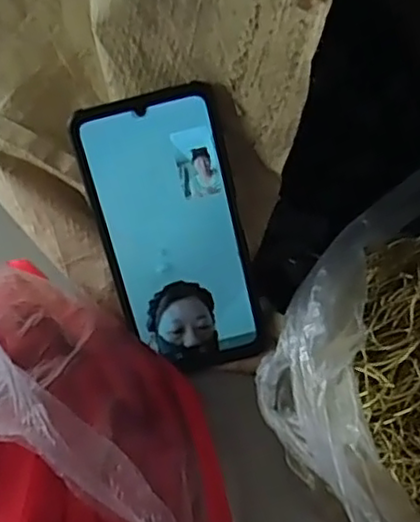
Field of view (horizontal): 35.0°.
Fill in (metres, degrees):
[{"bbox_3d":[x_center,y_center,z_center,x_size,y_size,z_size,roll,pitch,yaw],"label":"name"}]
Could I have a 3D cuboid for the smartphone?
[{"bbox_3d":[-0.020,-0.011,0.389,0.080,0.169,0.006,-14,22,-1],"label":"smartphone"}]

